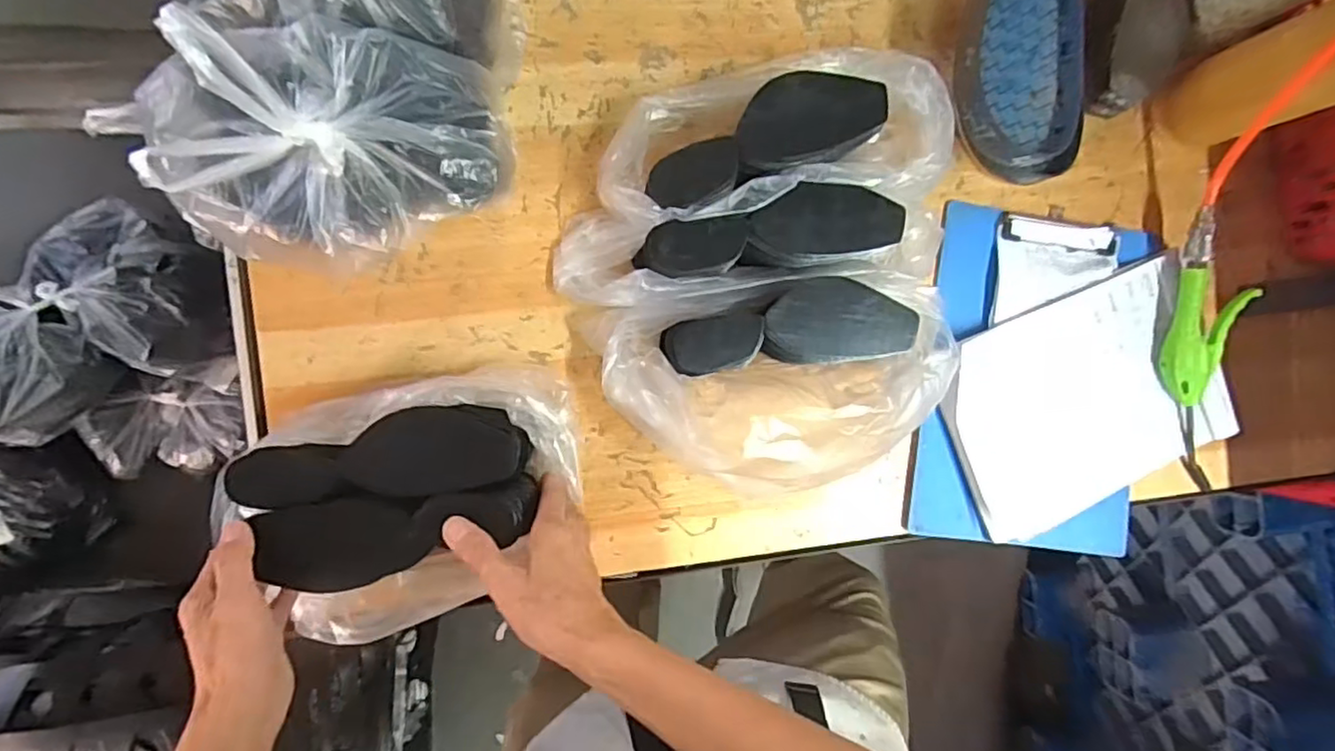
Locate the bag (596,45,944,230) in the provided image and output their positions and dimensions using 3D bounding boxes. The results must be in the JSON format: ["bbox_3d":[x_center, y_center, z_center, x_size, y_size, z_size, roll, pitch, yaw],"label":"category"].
[{"bbox_3d":[0.085,-0.205,0.541,0.286,0.088,0.138,-9,93,-7],"label":"bag"}]

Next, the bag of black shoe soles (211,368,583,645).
[{"bbox_3d":[-0.197,0.103,0.515,0.261,0.095,0.189,-14,93,-7],"label":"bag of black shoe soles"}]

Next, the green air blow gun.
[{"bbox_3d":[0.513,-0.020,0.614,0.079,0.047,0.261,4,91,-7],"label":"green air blow gun"}]

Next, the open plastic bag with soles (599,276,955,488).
[{"bbox_3d":[0.104,0.005,0.543,0.305,0.105,0.169,-10,93,-7],"label":"open plastic bag with soles"}]

